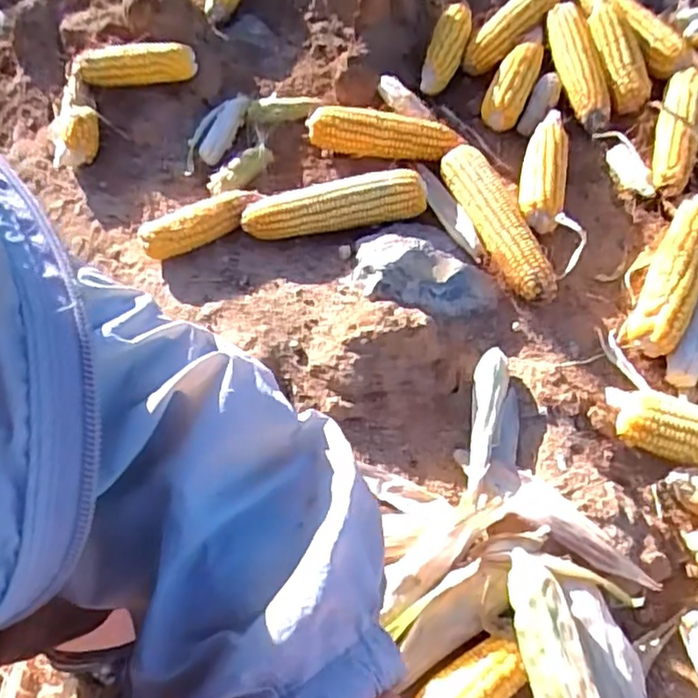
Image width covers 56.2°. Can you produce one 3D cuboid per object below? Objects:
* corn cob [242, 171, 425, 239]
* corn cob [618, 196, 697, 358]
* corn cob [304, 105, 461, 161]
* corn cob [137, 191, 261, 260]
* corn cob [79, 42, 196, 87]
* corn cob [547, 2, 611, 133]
[{"bbox_3d":[-0.017,-0.153,0.686,0.193,0.040,0.049,-10,59,-1],"label":"corn cob"},{"bbox_3d":[0.325,-0.077,0.649,0.053,0.049,0.182,25,65,19],"label":"corn cob"},{"bbox_3d":[0.040,-0.244,0.742,0.174,0.043,0.044,8,62,6],"label":"corn cob"},{"bbox_3d":[-0.155,-0.131,0.691,0.131,0.044,0.040,-28,57,-9],"label":"corn cob"},{"bbox_3d":[-0.248,-0.334,0.765,0.144,0.049,0.035,1,57,10],"label":"corn cob"},{"bbox_3d":[0.294,-0.373,0.853,0.061,0.040,0.230,-3,57,8],"label":"corn cob"}]

